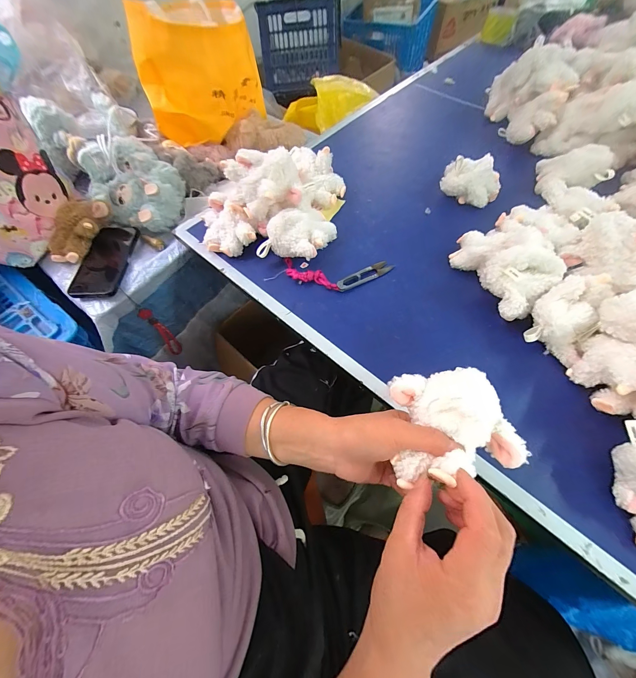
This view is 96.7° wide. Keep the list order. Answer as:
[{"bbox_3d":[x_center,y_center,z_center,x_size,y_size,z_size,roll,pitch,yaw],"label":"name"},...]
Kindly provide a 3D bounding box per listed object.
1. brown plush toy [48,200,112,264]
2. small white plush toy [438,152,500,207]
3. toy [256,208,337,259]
[{"bbox_3d":[-0.442,-0.199,0.523,0.077,0.053,0.124,23,65,13],"label":"brown plush toy"},{"bbox_3d":[0.285,-0.295,0.528,0.106,0.067,0.078,33,68,17],"label":"small white plush toy"},{"bbox_3d":[-0.033,-0.169,0.464,0.109,0.067,0.086,11,63,8],"label":"toy"}]

